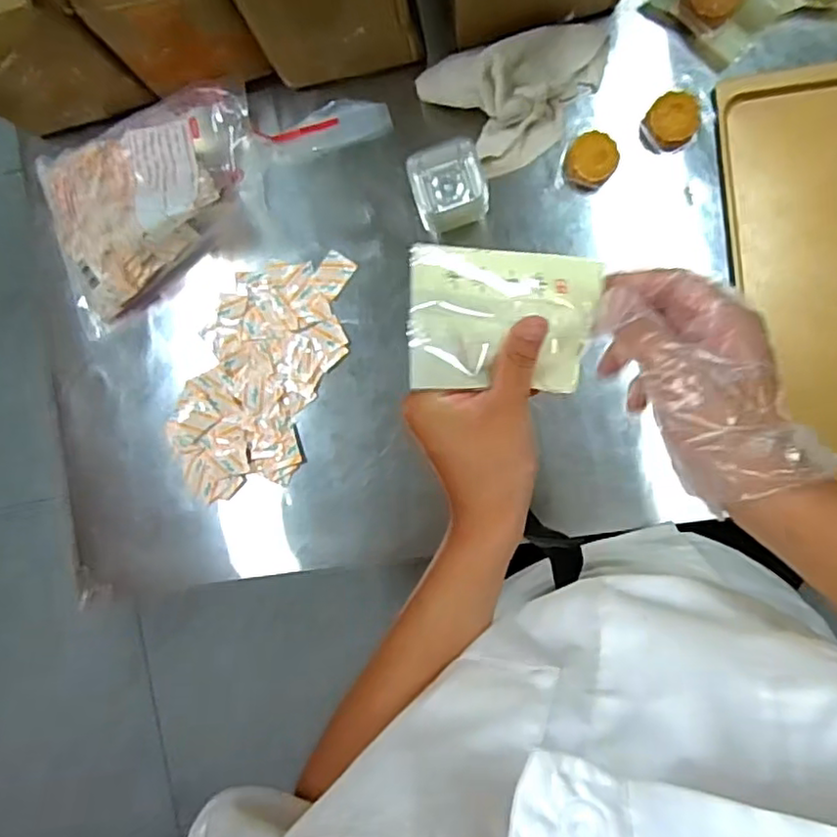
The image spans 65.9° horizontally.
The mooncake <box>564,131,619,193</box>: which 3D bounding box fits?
[{"bbox_3d":[0.173,-0.256,0.651,0.047,0.034,0.050,0,91,6],"label":"mooncake"}]

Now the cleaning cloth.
[{"bbox_3d":[0.096,-0.317,0.637,0.188,0.065,0.120,-6,90,6],"label":"cleaning cloth"}]

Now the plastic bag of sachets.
[{"bbox_3d":[-0.286,-0.218,0.672,0.246,0.087,0.214,-8,90,6],"label":"plastic bag of sachets"}]

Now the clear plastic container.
[{"bbox_3d":[0.031,-0.227,0.640,0.067,0.073,0.073,-14,89,6],"label":"clear plastic container"}]

